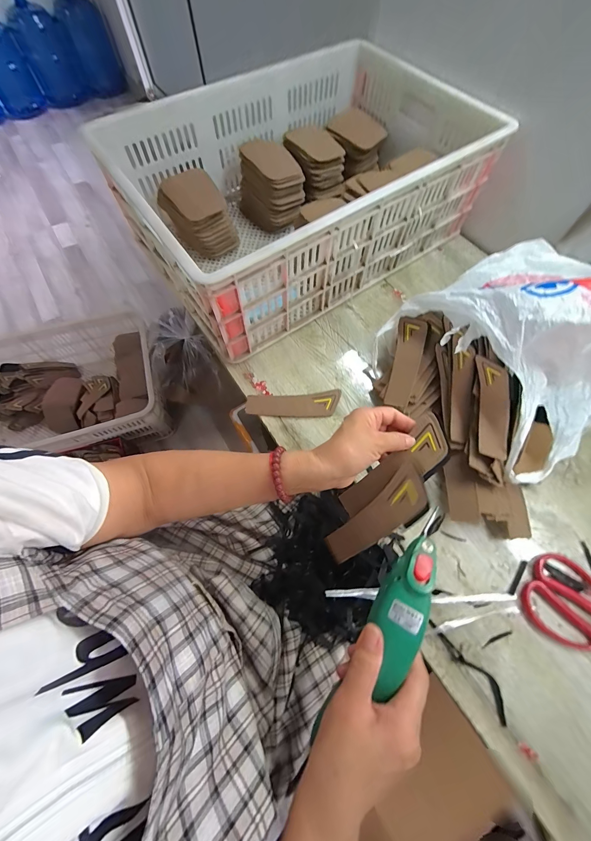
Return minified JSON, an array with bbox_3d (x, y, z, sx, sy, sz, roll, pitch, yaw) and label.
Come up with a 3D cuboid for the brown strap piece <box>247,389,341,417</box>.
[{"bbox_3d":[-0.004,-0.025,0.487,0.152,0.004,0.045,-2,67,-1],"label":"brown strap piece"}]

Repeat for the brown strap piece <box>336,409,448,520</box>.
[{"bbox_3d":[0.112,0.061,0.349,0.151,0.016,0.053,-44,69,20],"label":"brown strap piece"}]

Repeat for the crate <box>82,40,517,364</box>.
[{"bbox_3d":[0.025,-0.453,0.567,0.630,0.182,0.420,-34,71,-13],"label":"crate"}]

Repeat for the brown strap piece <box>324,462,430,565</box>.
[{"bbox_3d":[0.094,0.120,0.355,0.045,0.006,0.154,49,115,18],"label":"brown strap piece"}]

